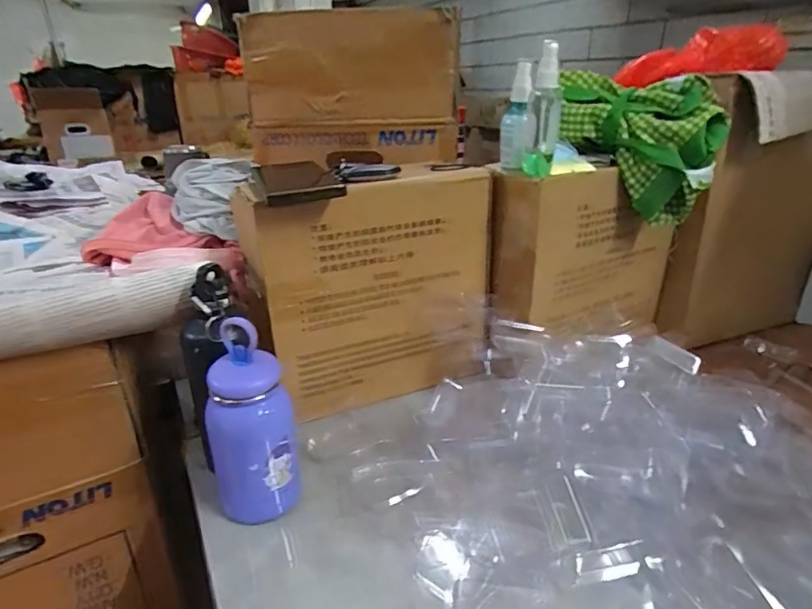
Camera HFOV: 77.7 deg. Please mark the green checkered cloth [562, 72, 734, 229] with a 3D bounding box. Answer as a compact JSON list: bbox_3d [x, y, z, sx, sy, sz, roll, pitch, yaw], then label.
[{"bbox_3d":[0.281,-0.199,0.635,0.201,0.154,0.084,18,30,34],"label":"green checkered cloth"}]

